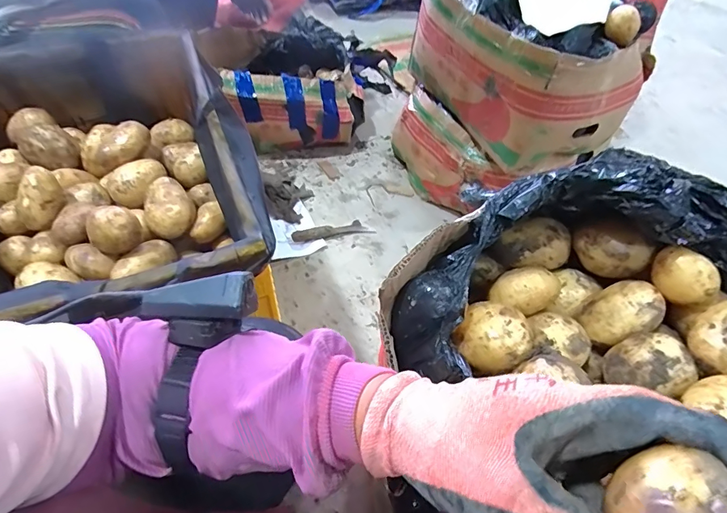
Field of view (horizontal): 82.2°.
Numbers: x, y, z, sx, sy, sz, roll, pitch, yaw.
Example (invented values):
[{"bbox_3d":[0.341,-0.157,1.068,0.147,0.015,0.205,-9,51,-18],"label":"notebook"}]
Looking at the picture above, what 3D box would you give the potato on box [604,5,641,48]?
[{"bbox_3d":[0.456,-0.406,0.736,0.056,0.047,0.054,28,55,18],"label":"potato on box"}]

